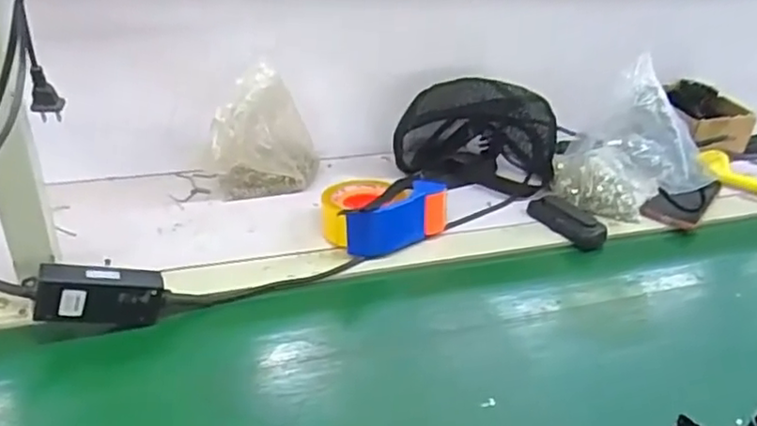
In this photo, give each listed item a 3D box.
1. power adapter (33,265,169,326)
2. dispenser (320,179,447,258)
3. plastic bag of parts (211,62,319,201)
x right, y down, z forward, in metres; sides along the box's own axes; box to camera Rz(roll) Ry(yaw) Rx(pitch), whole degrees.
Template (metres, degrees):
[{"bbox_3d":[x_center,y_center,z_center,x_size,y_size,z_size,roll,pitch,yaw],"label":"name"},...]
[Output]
[{"bbox_3d":[-0.277,0.085,0.649,0.117,0.055,0.029,7,29,-28],"label":"power adapter"},{"bbox_3d":[-0.001,-0.006,0.831,0.143,0.065,0.119,-19,42,-26],"label":"dispenser"},{"bbox_3d":[-0.149,-0.101,0.872,0.137,0.169,0.069,-5,37,-10],"label":"plastic bag of parts"}]

